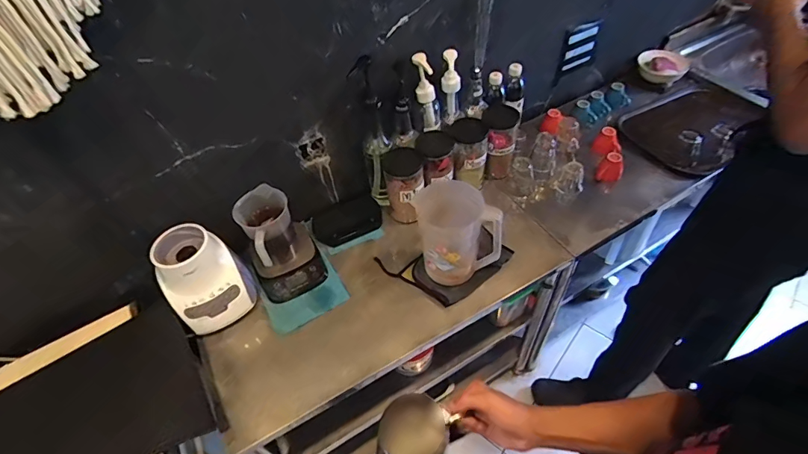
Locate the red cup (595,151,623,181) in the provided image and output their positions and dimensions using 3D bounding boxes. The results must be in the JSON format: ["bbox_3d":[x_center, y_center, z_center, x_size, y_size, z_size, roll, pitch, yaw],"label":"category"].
[{"bbox_3d":[0.567,-0.167,1.142,0.065,0.069,0.070,23,55,23],"label":"red cup"}]

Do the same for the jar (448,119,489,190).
[{"bbox_3d":[0.170,-0.193,1.091,0.093,0.155,0.090,4,50,9],"label":"jar"}]

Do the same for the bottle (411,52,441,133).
[{"bbox_3d":[0.057,-0.300,0.988,0.061,0.208,0.063,-3,50,3],"label":"bottle"}]

